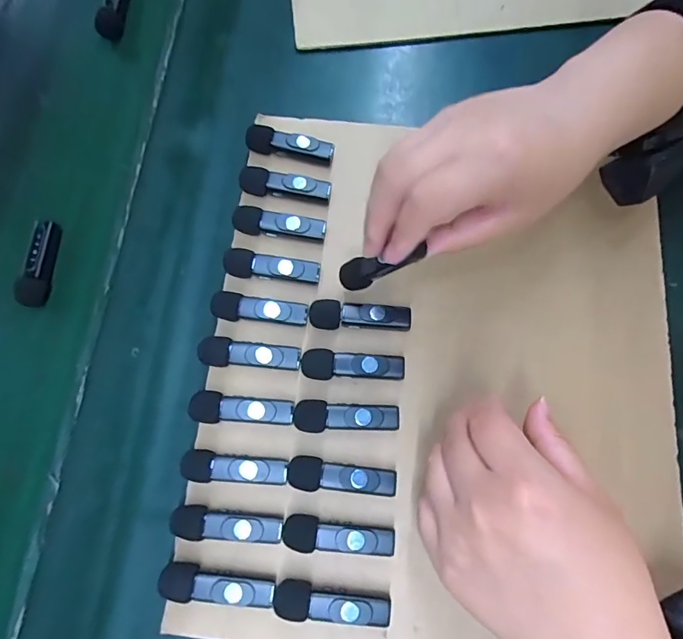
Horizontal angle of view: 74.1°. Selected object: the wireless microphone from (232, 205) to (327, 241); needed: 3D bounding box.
[{"bbox_3d":[-0.043,-0.066,0.314,0.062,0.012,0.018,8,75,7],"label":"wireless microphone"}]

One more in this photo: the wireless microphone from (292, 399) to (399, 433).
[{"bbox_3d":[0.003,0.061,0.282,0.064,0.015,0.019,4,74,6],"label":"wireless microphone"}]

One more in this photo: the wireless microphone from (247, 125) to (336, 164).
[{"bbox_3d":[-0.038,-0.127,0.332,0.063,0.017,0.016,13,75,8],"label":"wireless microphone"}]

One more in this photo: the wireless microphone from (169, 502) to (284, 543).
[{"bbox_3d":[-0.067,0.121,0.265,0.064,0.012,0.017,7,75,6],"label":"wireless microphone"}]

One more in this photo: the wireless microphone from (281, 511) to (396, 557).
[{"bbox_3d":[-0.002,0.127,0.265,0.064,0.017,0.019,7,75,7],"label":"wireless microphone"}]

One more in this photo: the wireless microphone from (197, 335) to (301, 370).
[{"bbox_3d":[-0.059,0.022,0.291,0.064,0.011,0.018,5,74,6],"label":"wireless microphone"}]

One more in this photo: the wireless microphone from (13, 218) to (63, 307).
[{"bbox_3d":[-0.219,-0.041,0.329,0.015,0.015,0.062,5,74,6],"label":"wireless microphone"}]

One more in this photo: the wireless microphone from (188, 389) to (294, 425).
[{"bbox_3d":[-0.063,0.057,0.282,0.064,0.011,0.019,6,74,6],"label":"wireless microphone"}]

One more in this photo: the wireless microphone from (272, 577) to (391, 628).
[{"bbox_3d":[-0.005,0.161,0.256,0.064,0.017,0.018,10,75,7],"label":"wireless microphone"}]

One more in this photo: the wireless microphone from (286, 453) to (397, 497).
[{"bbox_3d":[0.000,0.096,0.273,0.064,0.016,0.019,8,75,7],"label":"wireless microphone"}]

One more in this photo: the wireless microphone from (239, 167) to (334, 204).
[{"bbox_3d":[-0.041,-0.095,0.323,0.064,0.013,0.018,11,75,8],"label":"wireless microphone"}]

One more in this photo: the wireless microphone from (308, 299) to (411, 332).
[{"bbox_3d":[0.012,-0.002,0.299,0.065,0.010,0.019,2,74,5],"label":"wireless microphone"}]

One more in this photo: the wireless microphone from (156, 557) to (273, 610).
[{"bbox_3d":[-0.070,0.150,0.256,0.063,0.013,0.017,5,74,6],"label":"wireless microphone"}]

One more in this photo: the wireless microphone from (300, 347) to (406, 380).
[{"bbox_3d":[0.007,0.030,0.290,0.065,0.012,0.020,5,74,6],"label":"wireless microphone"}]

